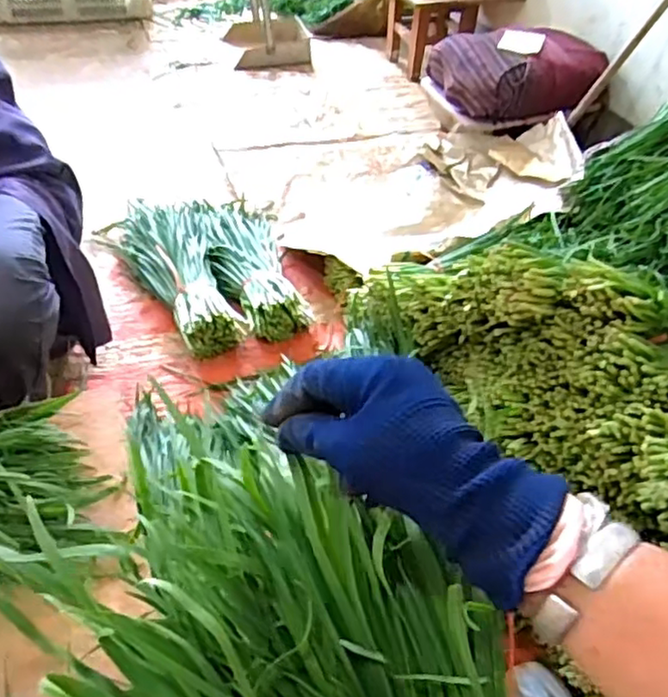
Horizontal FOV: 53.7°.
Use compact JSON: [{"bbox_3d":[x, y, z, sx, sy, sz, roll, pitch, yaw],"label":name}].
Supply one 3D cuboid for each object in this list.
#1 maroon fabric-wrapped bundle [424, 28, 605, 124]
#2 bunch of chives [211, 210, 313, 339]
[{"bbox_3d":[0.471,-0.700,1.696,0.404,0.143,0.303,-1,43,-5],"label":"maroon fabric-wrapped bundle"},{"bbox_3d":[-0.174,-0.189,1.369,0.159,0.092,0.448,-10,45,-14],"label":"bunch of chives"}]

